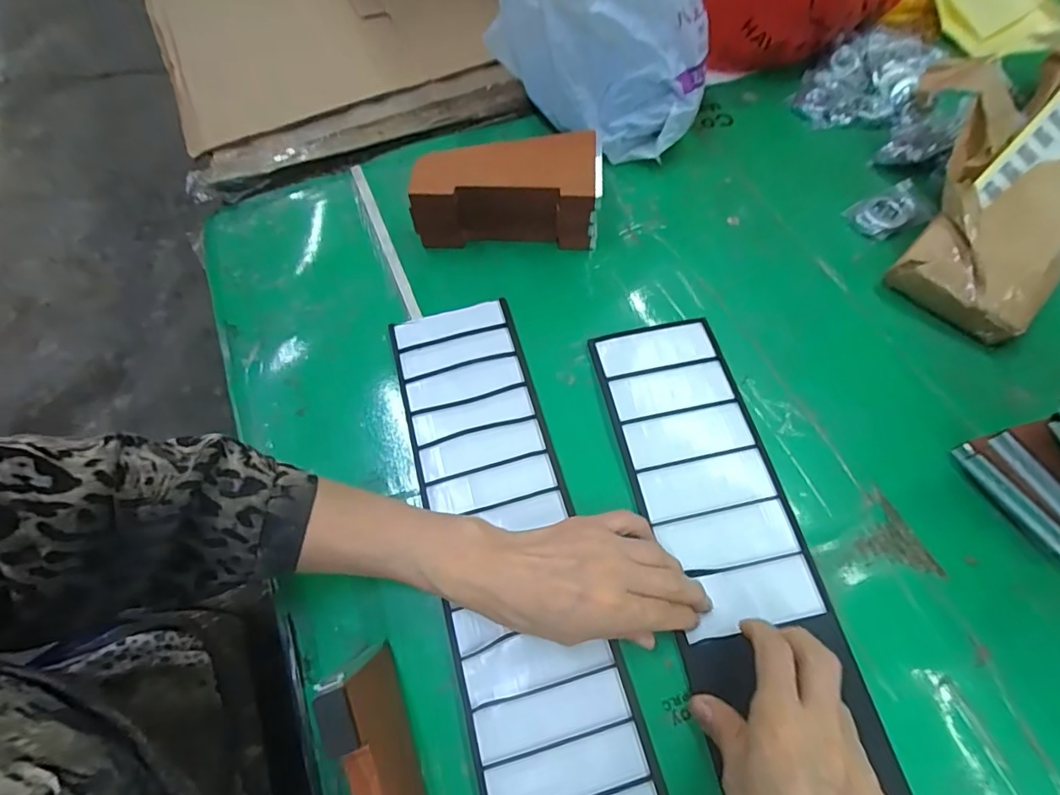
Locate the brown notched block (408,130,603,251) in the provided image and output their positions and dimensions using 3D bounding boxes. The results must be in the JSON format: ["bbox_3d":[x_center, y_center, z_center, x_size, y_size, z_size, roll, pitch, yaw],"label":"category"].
[{"bbox_3d":[-0.019,-0.177,0.448,0.153,0.068,0.071,1,63,4],"label":"brown notched block"}]

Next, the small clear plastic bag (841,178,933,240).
[{"bbox_3d":[0.323,-0.165,0.460,0.081,0.009,0.046,-28,65,-11],"label":"small clear plastic bag"}]

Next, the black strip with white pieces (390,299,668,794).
[{"bbox_3d":[-0.001,0.142,0.323,0.097,0.008,0.487,-15,64,-5],"label":"black strip with white pieces"}]

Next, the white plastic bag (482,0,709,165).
[{"bbox_3d":[0.060,-0.322,0.459,0.197,0.174,0.103,36,70,19],"label":"white plastic bag"}]

